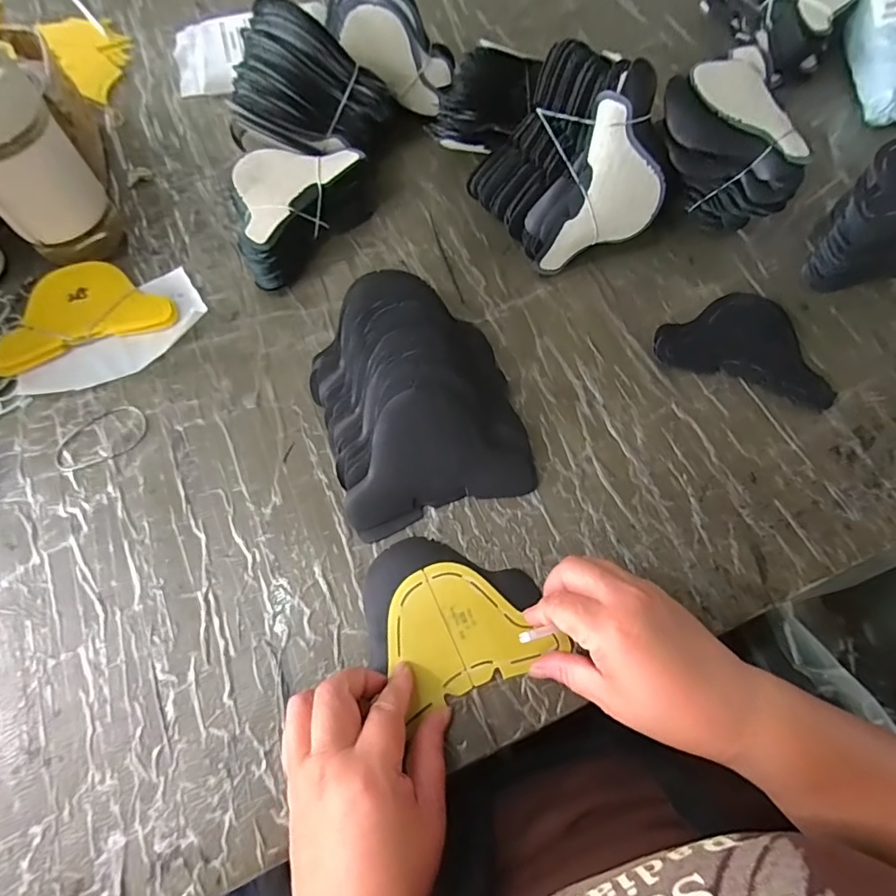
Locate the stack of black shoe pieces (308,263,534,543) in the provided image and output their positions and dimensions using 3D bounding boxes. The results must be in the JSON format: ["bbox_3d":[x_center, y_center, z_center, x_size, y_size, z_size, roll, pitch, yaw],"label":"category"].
[{"bbox_3d":[-0.027,-0.048,0.390,0.147,0.052,0.198,-16,68,-5],"label":"stack of black shoe pieces"}]

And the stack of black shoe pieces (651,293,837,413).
[{"bbox_3d":[0.251,-0.090,0.427,0.140,0.014,0.084,18,69,9],"label":"stack of black shoe pieces"}]

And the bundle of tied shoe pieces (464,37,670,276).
[{"bbox_3d":[0.104,-0.246,0.438,0.122,0.118,0.144,-31,70,-11],"label":"bundle of tied shoe pieces"}]

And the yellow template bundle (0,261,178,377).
[{"bbox_3d":[-0.321,-0.124,0.446,0.140,0.012,0.095,-23,69,-8],"label":"yellow template bundle"}]

